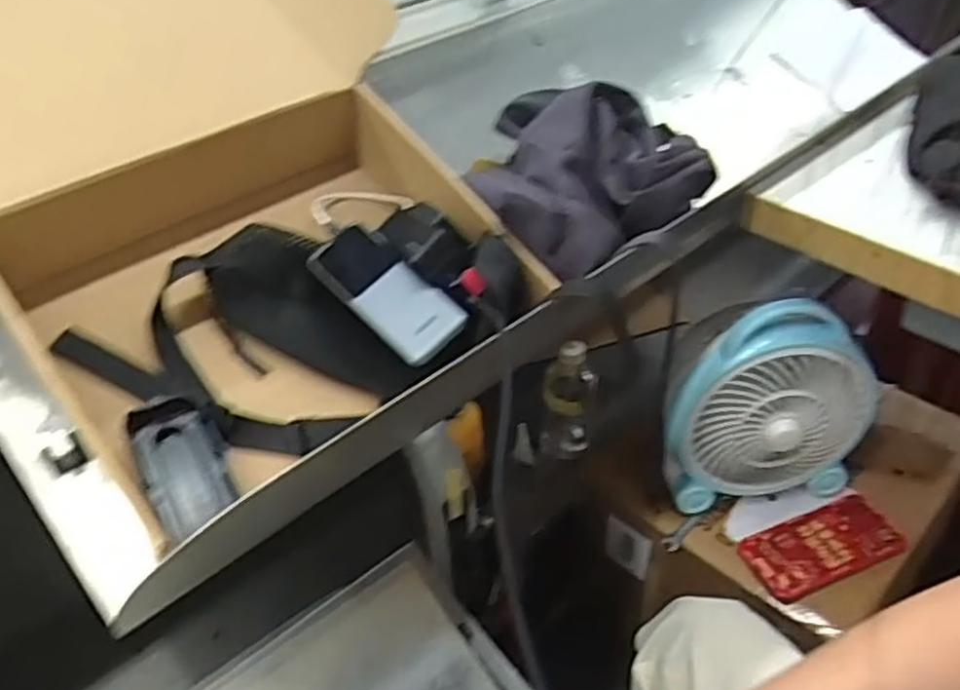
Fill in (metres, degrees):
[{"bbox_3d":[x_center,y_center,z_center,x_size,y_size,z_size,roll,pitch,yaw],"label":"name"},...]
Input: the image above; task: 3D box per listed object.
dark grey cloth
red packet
[{"bbox_3d":[0.091,-0.145,0.630,0.202,0.074,0.215,-7,41,-3],"label":"dark grey cloth"},{"bbox_3d":[0.356,0.207,0.775,0.163,0.013,0.079,-17,42,-18],"label":"red packet"}]

